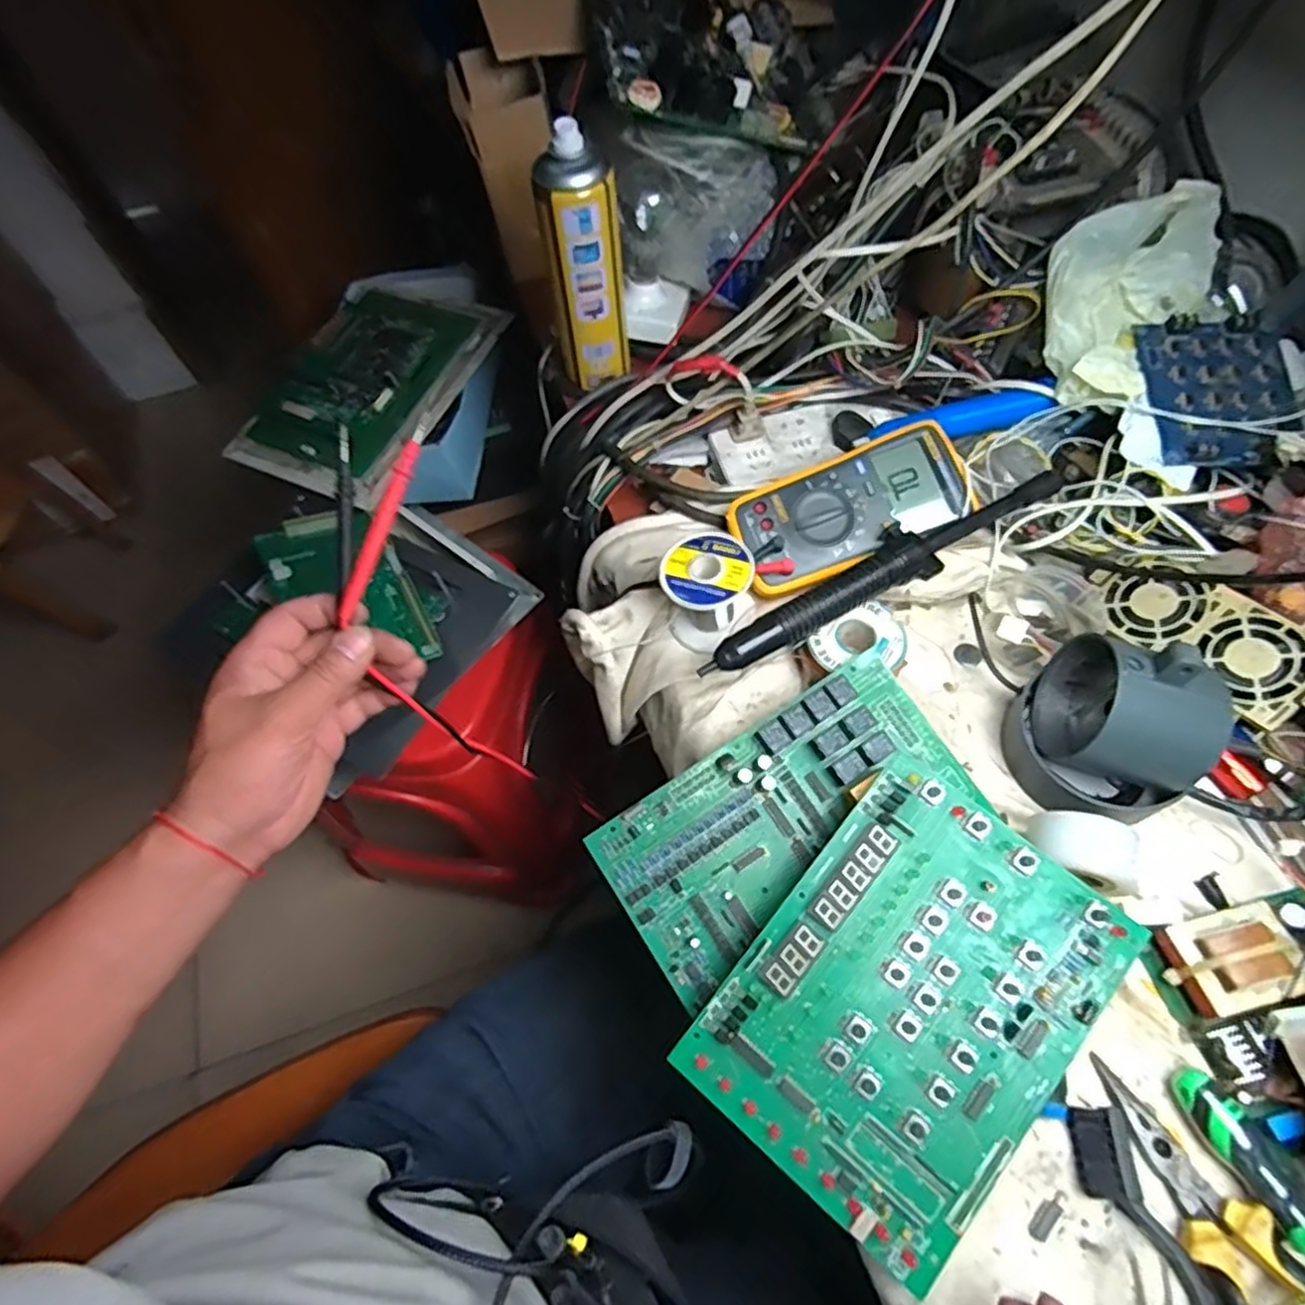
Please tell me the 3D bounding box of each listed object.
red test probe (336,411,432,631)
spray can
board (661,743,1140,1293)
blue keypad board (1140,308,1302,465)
[{"bbox_3d":[-0.143,-0.075,0.389,0.010,0.015,0.112,22,89,15],"label":"red test probe"},{"bbox_3d":[-0.059,-0.328,0.623,0.062,0.199,0.056,14,64,12],"label":"spray can"},{"bbox_3d":[0.139,0.187,0.393,0.159,0.009,0.215,38,80,16],"label":"board"},{"bbox_3d":[0.424,-0.191,0.539,0.105,0.010,0.135,4,71,5],"label":"blue keypad board"}]

